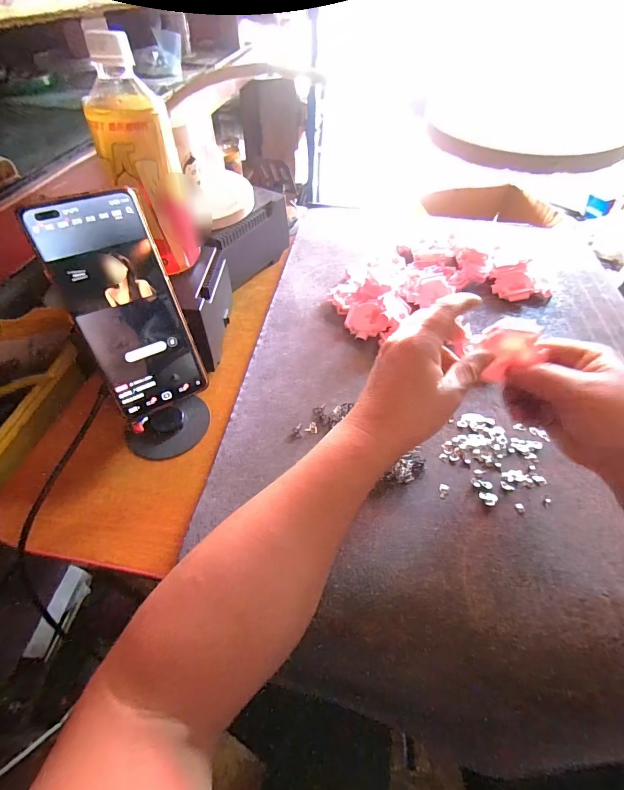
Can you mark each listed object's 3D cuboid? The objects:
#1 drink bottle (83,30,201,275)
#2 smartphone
[{"bbox_3d":[-0.152,-0.207,0.333,0.065,0.171,0.055,-18,53,-17],"label":"drink bottle"},{"bbox_3d":[-0.142,-0.065,0.286,0.073,0.163,0.008,-25,26,-21],"label":"smartphone"}]

